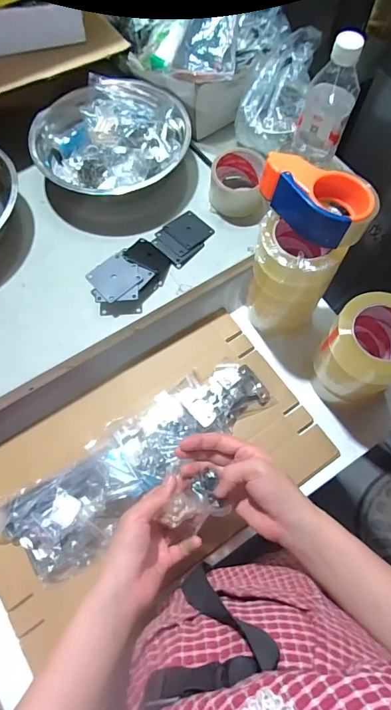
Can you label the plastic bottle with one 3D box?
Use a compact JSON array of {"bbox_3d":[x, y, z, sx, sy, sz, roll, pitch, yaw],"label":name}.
[{"bbox_3d":[0.178,-0.332,0.527,0.063,0.166,0.066,18,68,7],"label":"plastic bottle"}]

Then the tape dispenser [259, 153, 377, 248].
[{"bbox_3d":[0.148,-0.196,0.484,0.146,0.052,0.075,35,71,13],"label":"tape dispenser"}]

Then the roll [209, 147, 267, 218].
[{"bbox_3d":[0.068,-0.272,0.628,0.090,0.057,0.094,4,67,1],"label":"roll"}]

